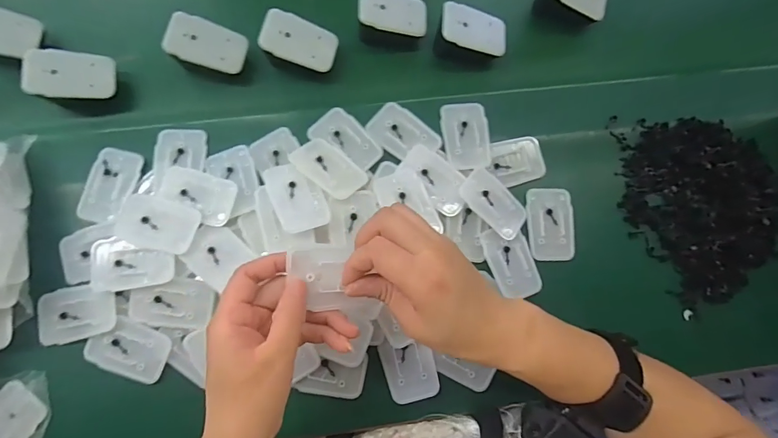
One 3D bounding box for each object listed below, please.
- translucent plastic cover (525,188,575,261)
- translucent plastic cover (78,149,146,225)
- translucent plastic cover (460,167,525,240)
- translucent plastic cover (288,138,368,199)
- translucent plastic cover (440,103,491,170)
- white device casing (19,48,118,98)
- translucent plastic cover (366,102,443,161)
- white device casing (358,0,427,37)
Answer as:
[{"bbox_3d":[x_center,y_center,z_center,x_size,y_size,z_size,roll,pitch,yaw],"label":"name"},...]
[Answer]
[{"bbox_3d":[0.159,0.005,0.414,0.044,0.012,0.071,0,78,-3],"label":"translucent plastic cover"},{"bbox_3d":[-0.259,-0.031,0.391,0.043,0.014,0.069,15,78,0],"label":"translucent plastic cover"},{"bbox_3d":[0.101,-0.015,0.402,0.040,0.009,0.069,-44,83,-11],"label":"translucent plastic cover"},{"bbox_3d":[-0.056,-0.047,0.385,0.070,0.006,0.043,37,60,15],"label":"translucent plastic cover"},{"bbox_3d":[0.077,-0.083,0.419,0.046,0.012,0.069,-1,78,-3],"label":"translucent plastic cover"},{"bbox_3d":[-0.295,-0.134,0.390,0.070,0.007,0.046,-3,80,-26],"label":"white device casing"},{"bbox_3d":[0.014,-0.082,0.416,0.068,0.011,0.044,39,79,6],"label":"translucent plastic cover"},{"bbox_3d":[0.004,-0.207,0.421,0.071,0.005,0.044,0,81,-20],"label":"white device casing"}]

